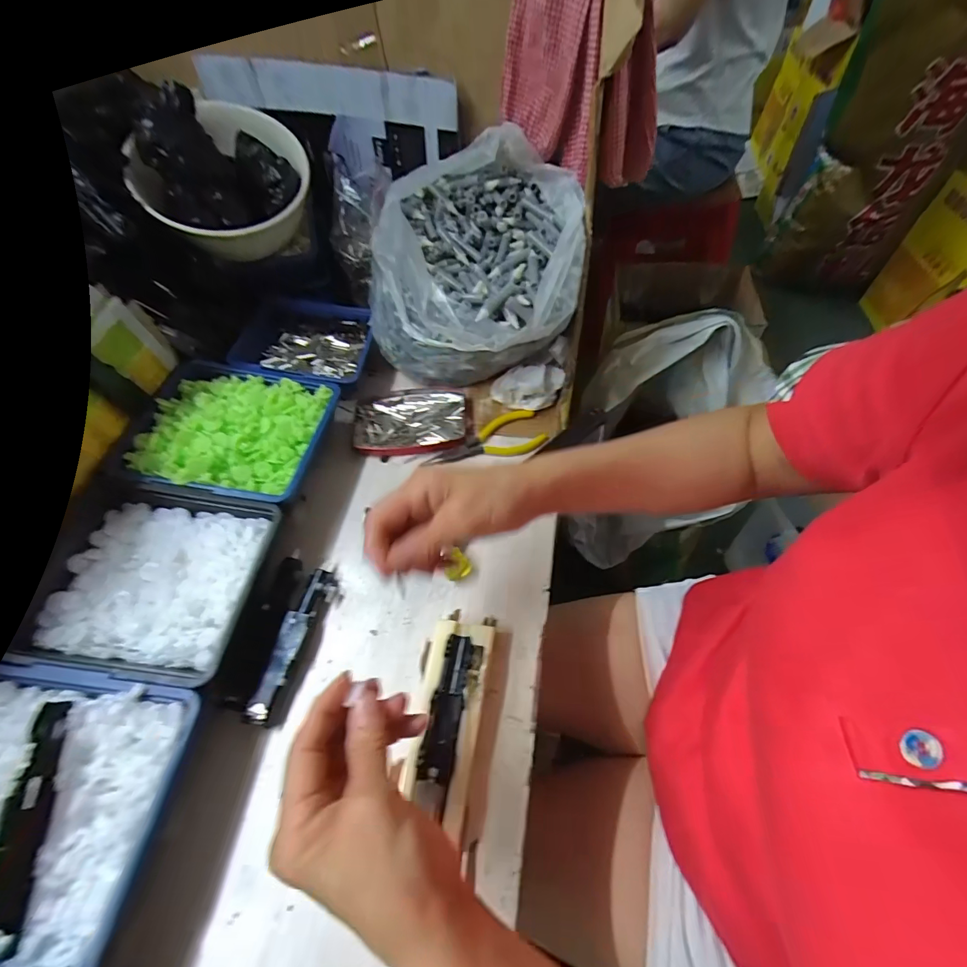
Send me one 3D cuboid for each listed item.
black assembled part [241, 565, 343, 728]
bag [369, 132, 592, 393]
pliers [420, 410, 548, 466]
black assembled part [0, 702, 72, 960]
[{"bbox_3d":[-0.151,0.127,0.353,0.024,0.020,0.118,11,58,12],"label":"black assembled part"},{"bbox_3d":[-0.005,-0.220,0.475,0.224,0.165,0.208,22,61,18],"label":"bag"},{"bbox_3d":[0.004,-0.042,0.451,0.115,0.008,0.048,-22,58,-9],"label":"pliers"},{"bbox_3d":[-0.260,0.189,0.250,0.014,0.019,0.113,-11,56,-3],"label":"black assembled part"}]

